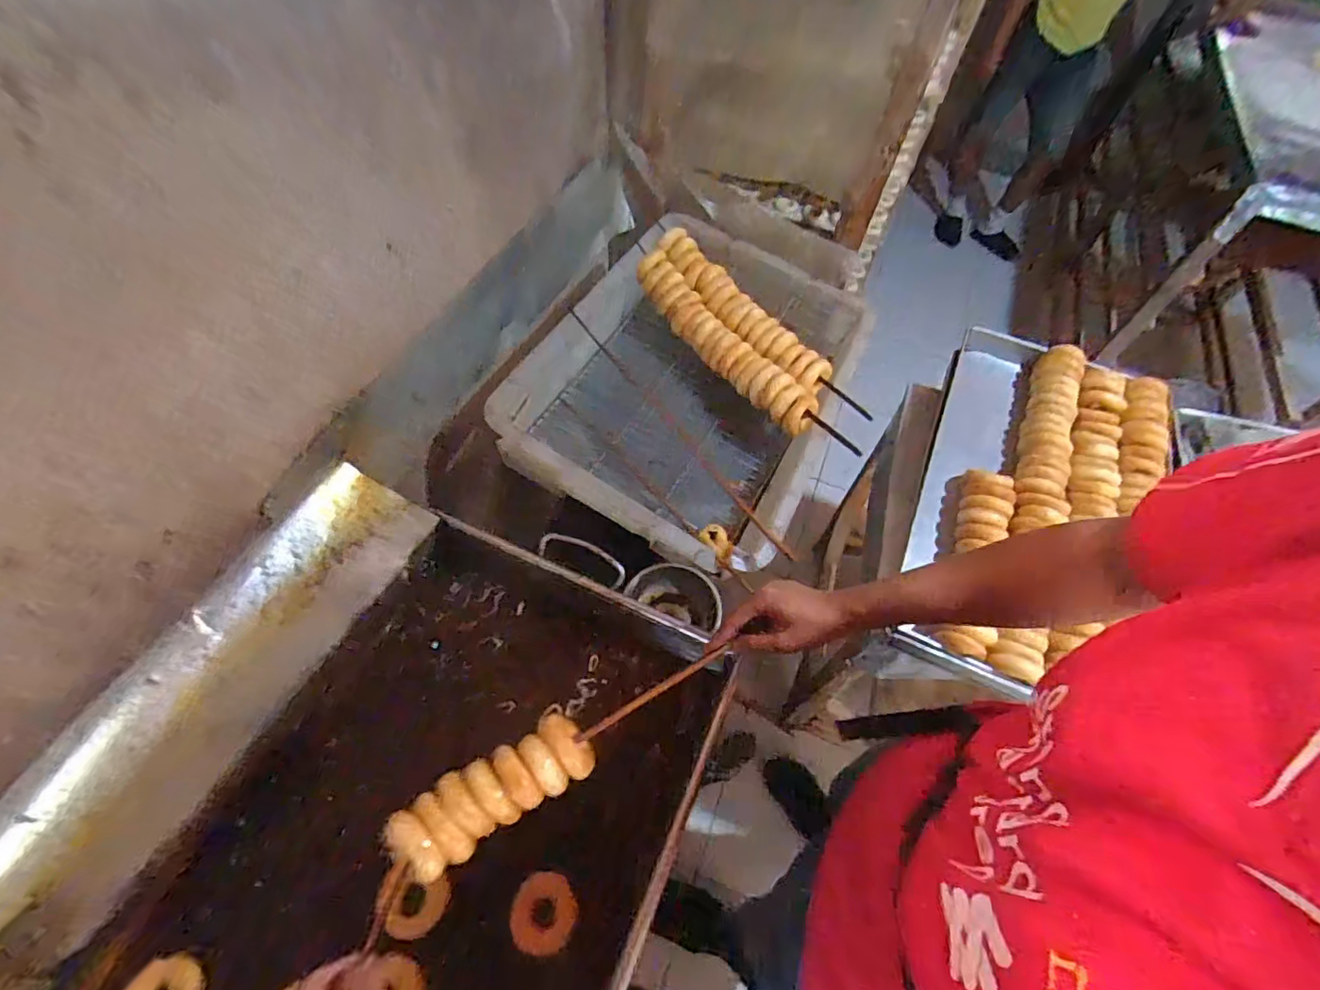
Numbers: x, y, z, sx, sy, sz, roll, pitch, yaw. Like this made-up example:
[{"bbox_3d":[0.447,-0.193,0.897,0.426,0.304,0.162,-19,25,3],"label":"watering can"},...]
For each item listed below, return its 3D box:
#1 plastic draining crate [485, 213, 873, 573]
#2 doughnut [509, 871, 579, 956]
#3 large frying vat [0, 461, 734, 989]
[{"bbox_3d":[0.062,-0.209,1.009,0.486,0.149,0.667,23,58,11],"label":"plastic draining crate"},{"bbox_3d":[-0.128,0.463,0.625,0.068,0.033,0.071,2,57,-3],"label":"doughnut"},{"bbox_3d":[-0.339,0.417,0.560,0.550,0.197,0.835,21,58,10],"label":"large frying vat"}]

